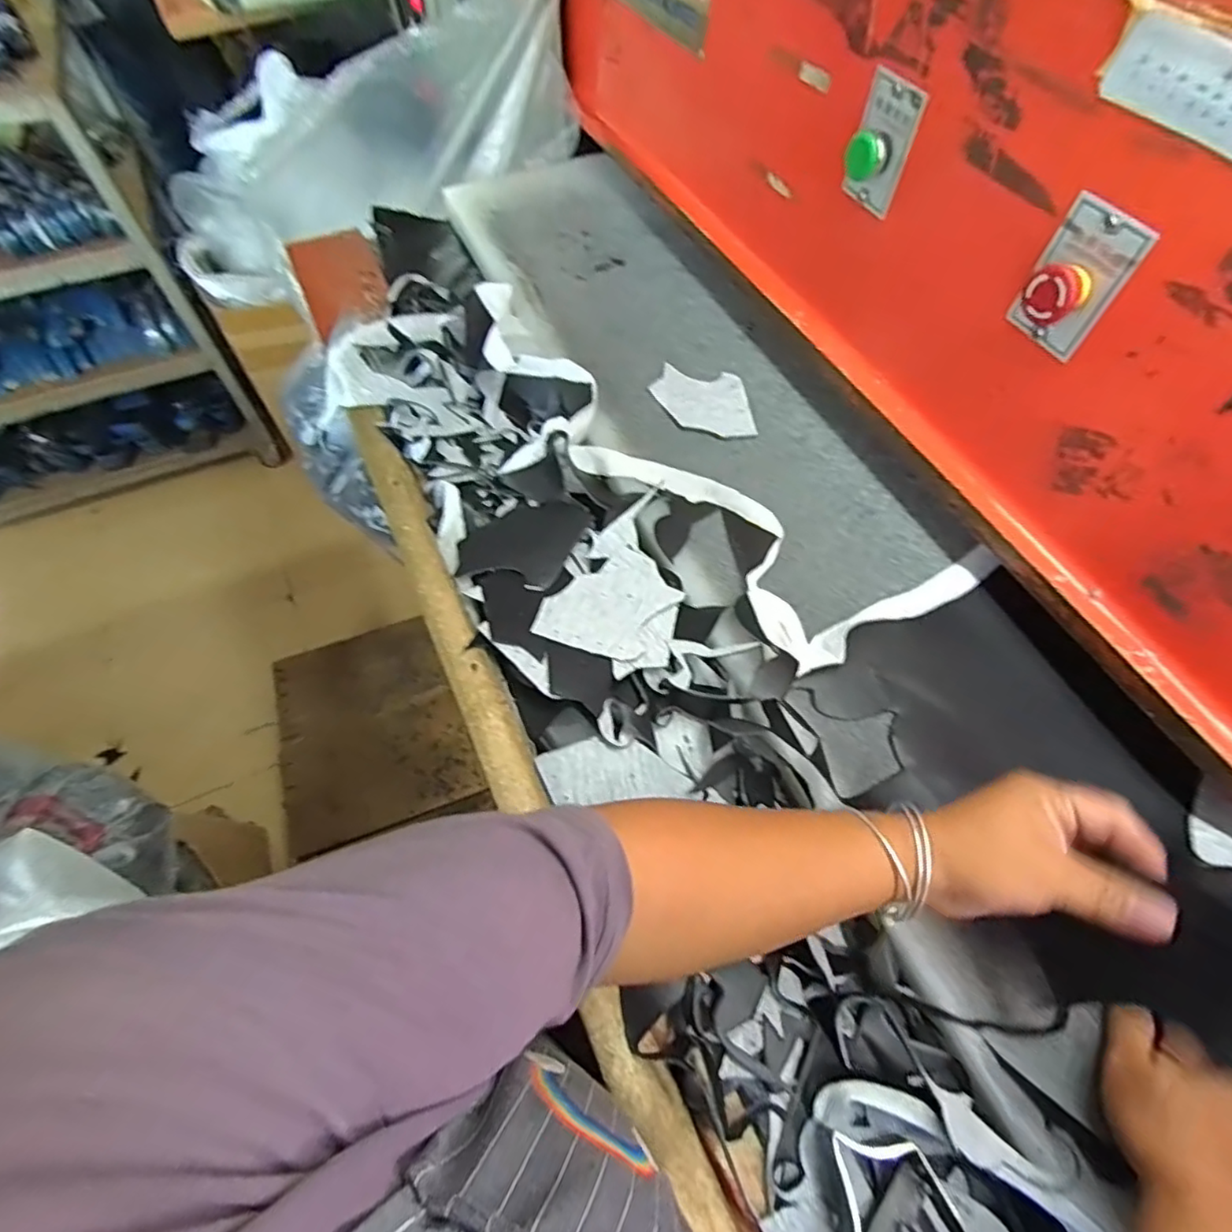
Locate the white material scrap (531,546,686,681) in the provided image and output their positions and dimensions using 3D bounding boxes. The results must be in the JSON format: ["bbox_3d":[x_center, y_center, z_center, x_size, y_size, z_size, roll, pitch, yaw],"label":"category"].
[{"bbox_3d":[0.004,-0.007,0.577,0.119,0.014,0.127,29,64,12],"label":"white material scrap"}]

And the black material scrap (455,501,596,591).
[{"bbox_3d":[-0.093,-0.077,0.616,0.100,0.007,0.120,24,63,10],"label":"black material scrap"}]

